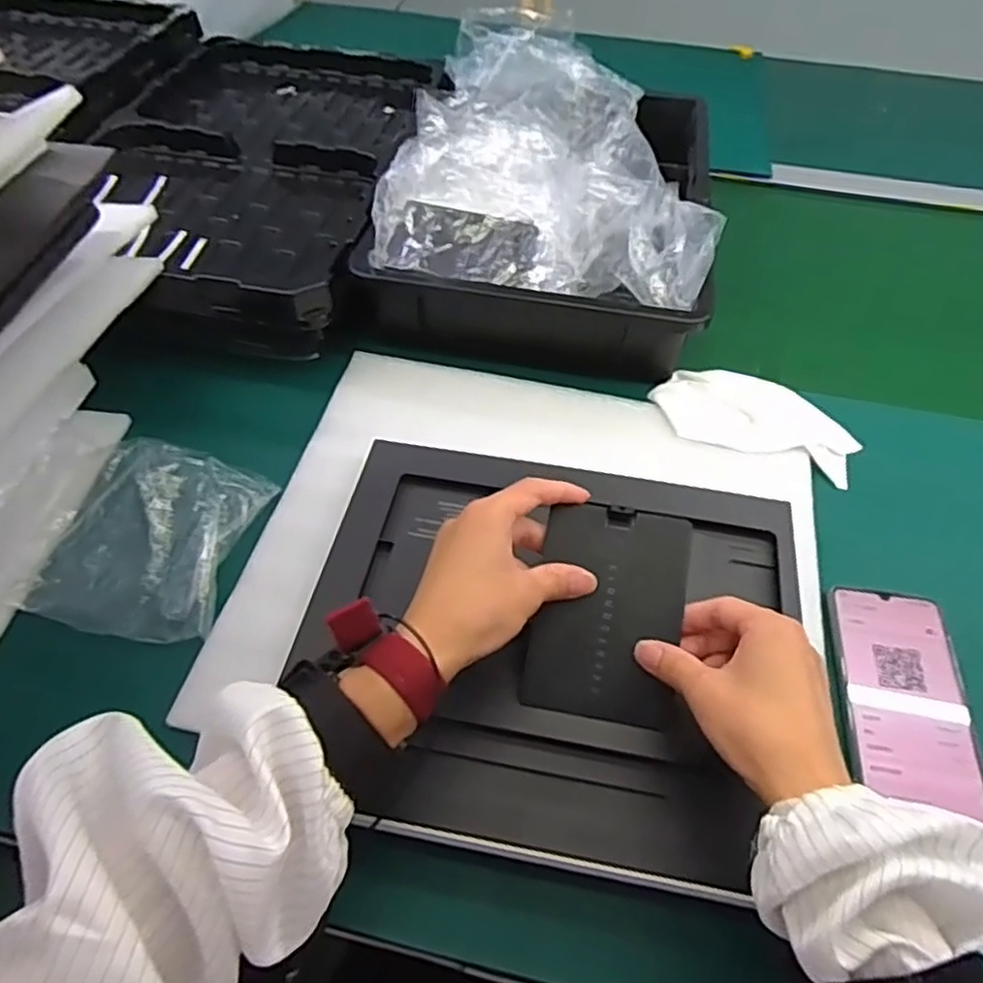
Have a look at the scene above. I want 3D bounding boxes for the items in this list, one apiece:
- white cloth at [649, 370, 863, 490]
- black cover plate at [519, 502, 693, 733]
[{"bbox_3d":[0.210,-0.060,0.555,0.155,0.012,0.086,15,52,10],"label":"white cloth"},{"bbox_3d":[0.067,0.068,0.394,0.082,0.004,0.118,10,77,4],"label":"black cover plate"}]

